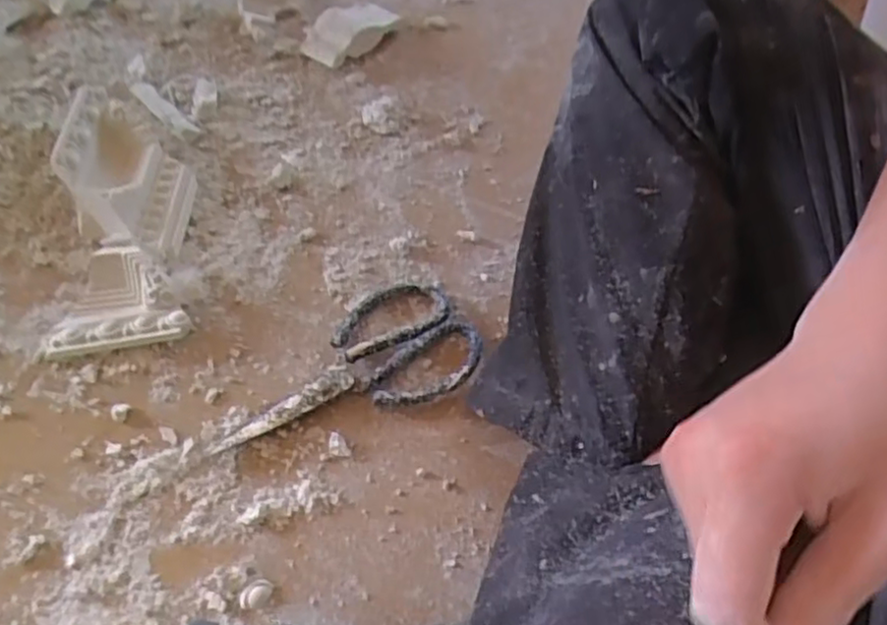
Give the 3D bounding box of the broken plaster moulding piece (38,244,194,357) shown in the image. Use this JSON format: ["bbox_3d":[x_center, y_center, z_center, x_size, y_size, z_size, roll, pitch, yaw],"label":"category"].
[{"bbox_3d":[-0.244,-0.010,0.514,0.096,0.032,0.076,-10,59,-11],"label":"broken plaster moulding piece"}]

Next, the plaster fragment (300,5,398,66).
[{"bbox_3d":[-0.095,-0.291,0.706,0.051,0.027,0.115,31,60,15],"label":"plaster fragment"}]

